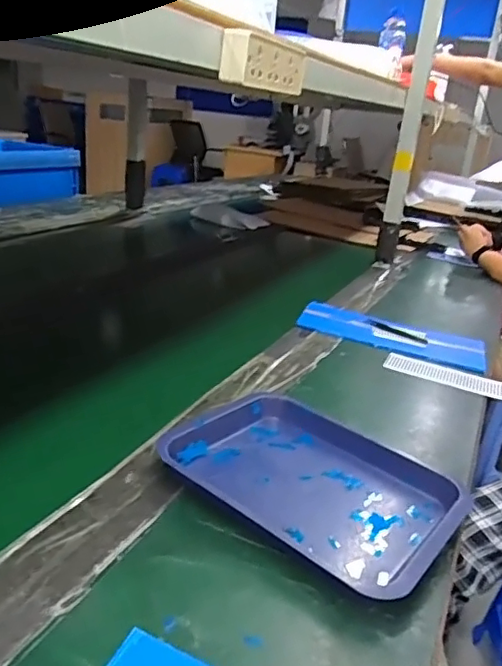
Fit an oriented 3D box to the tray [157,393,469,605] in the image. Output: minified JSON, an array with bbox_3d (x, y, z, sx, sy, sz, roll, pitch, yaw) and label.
[{"bbox_3d":[0.064,0.149,0.606,0.290,0.032,0.226,21,26,33],"label":"tray"}]

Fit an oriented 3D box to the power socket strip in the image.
[{"bbox_3d":[0.019,-0.306,0.662,0.034,0.054,0.175,14,23,20],"label":"power socket strip"}]

